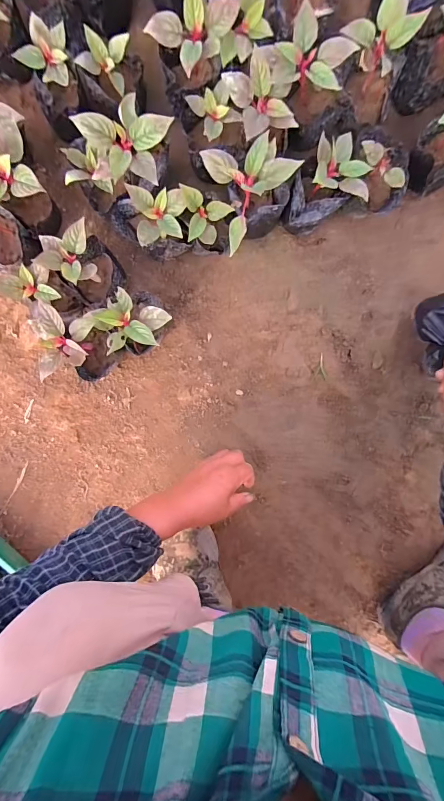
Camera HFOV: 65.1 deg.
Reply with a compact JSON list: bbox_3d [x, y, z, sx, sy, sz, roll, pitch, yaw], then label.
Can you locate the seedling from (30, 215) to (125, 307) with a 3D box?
[{"bbox_3d":[-0.172,-0.168,0.449,0.069,0.114,0.078,-23,99,3],"label":"seedling"}]

